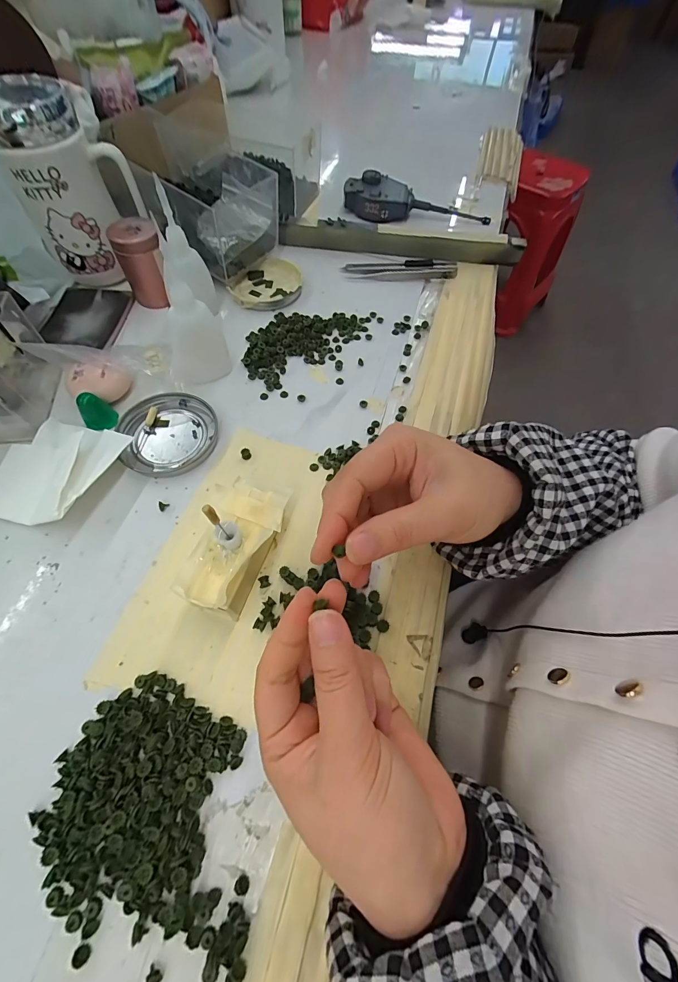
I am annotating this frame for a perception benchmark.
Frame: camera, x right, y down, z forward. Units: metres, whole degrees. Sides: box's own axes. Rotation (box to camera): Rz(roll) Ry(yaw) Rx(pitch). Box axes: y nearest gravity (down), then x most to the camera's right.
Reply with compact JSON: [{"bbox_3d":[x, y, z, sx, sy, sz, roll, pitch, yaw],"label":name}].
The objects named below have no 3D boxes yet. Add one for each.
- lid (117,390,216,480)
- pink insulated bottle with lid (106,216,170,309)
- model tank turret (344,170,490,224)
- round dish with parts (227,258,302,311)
[{"bbox_3d":[-0.139,-0.049,0.304,0.074,0.007,0.076,1,61,-3],"label":"lid"},{"bbox_3d":[-0.186,-0.218,0.357,0.043,0.060,0.041,-21,65,-14],"label":"pink insulated bottle with lid"},{"bbox_3d":[0.101,-0.374,0.476,0.186,0.033,0.047,2,61,-3],"label":"model tank turret"},{"bbox_3d":[-0.079,-0.223,0.403,0.074,0.014,0.075,1,61,-3],"label":"round dish with parts"}]

